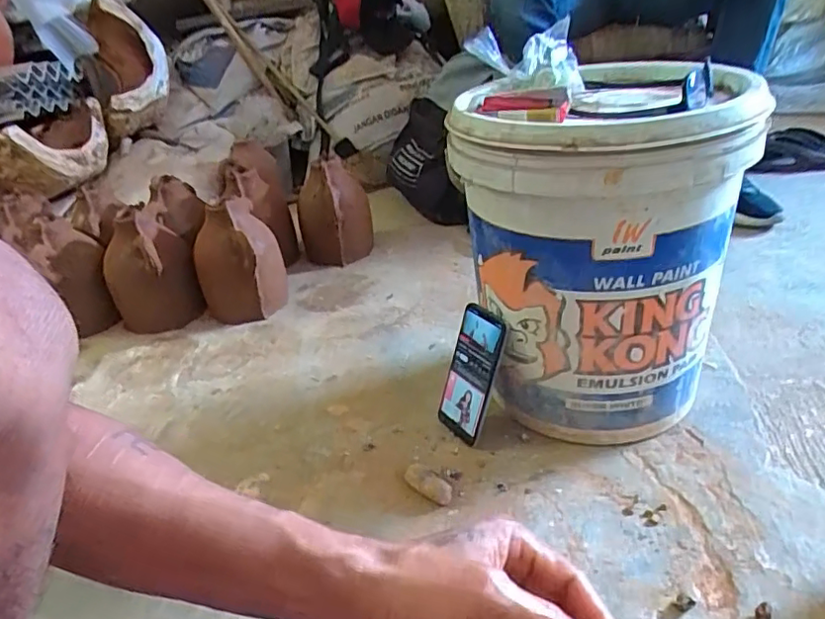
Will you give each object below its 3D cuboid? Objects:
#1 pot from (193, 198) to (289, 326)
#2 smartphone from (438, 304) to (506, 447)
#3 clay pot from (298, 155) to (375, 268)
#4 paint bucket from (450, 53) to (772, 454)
[{"bbox_3d":[-0.312,-0.086,1.025,0.134,0.191,0.121,-1,31,12],"label":"pot"},{"bbox_3d":[0.071,0.078,0.706,0.011,0.161,0.068,-2,19,-43],"label":"smartphone"},{"bbox_3d":[-0.166,-0.210,1.213,0.156,0.188,0.170,-12,30,-7],"label":"clay pot"},{"bbox_3d":[0.209,-0.061,0.692,0.294,0.376,0.270,-4,30,7],"label":"paint bucket"}]

